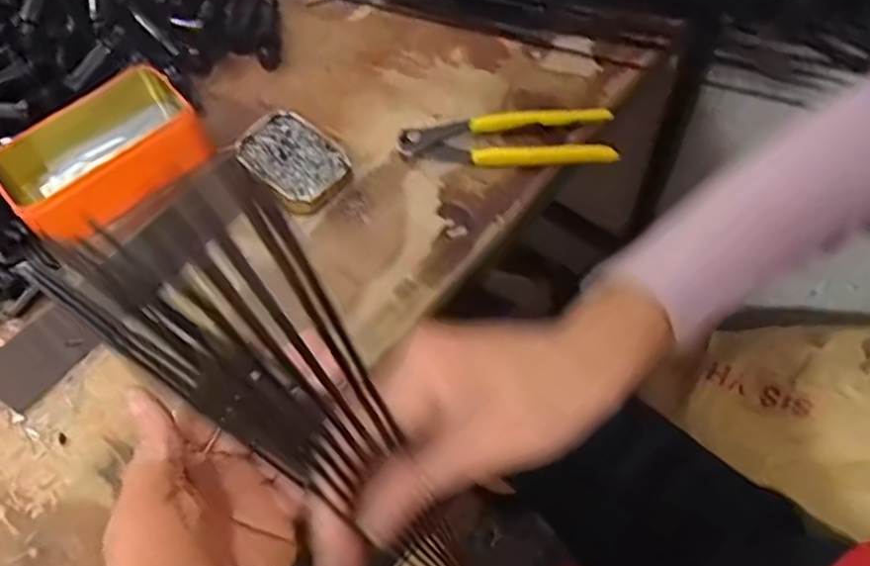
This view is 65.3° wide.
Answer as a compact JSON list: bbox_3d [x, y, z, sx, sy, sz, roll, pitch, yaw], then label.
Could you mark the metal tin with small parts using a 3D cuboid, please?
[{"bbox_3d":[-0.108,-0.094,0.522,0.062,0.021,0.090,-41,65,-20],"label":"metal tin with small parts"}]

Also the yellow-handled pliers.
[{"bbox_3d":[0.055,-0.115,0.529,0.163,0.026,0.053,7,59,7],"label":"yellow-handled pliers"}]

